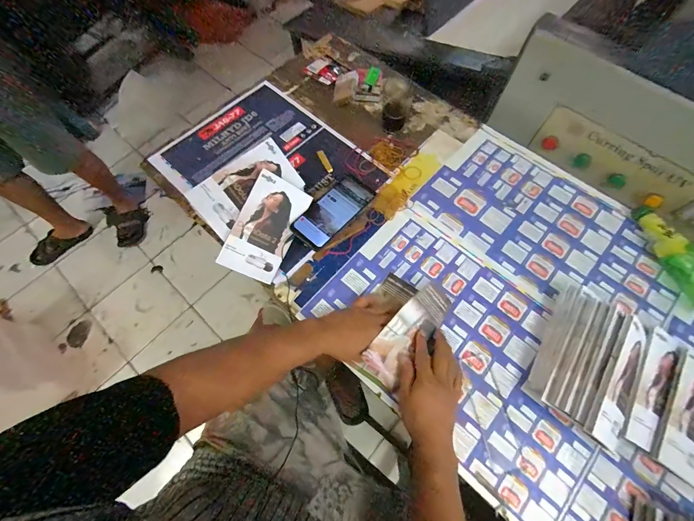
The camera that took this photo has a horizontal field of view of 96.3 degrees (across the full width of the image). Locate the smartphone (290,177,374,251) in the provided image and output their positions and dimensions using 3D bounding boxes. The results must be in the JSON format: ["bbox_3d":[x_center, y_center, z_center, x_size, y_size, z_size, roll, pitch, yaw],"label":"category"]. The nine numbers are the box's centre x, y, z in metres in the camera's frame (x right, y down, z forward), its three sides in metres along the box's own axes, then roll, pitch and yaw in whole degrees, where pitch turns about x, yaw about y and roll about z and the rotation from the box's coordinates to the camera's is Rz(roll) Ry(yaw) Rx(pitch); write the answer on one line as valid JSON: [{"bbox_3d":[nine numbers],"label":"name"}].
[{"bbox_3d":[-0.024,-0.090,0.569,0.074,0.015,0.157,40,74,15],"label":"smartphone"}]

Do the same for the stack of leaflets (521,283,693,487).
[{"bbox_3d":[0.437,0.183,0.454,0.267,0.095,0.209,26,71,11],"label":"stack of leaflets"}]

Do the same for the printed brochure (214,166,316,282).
[{"bbox_3d":[-0.140,-0.056,0.543,0.099,0.010,0.176,27,88,-26],"label":"printed brochure"}]

